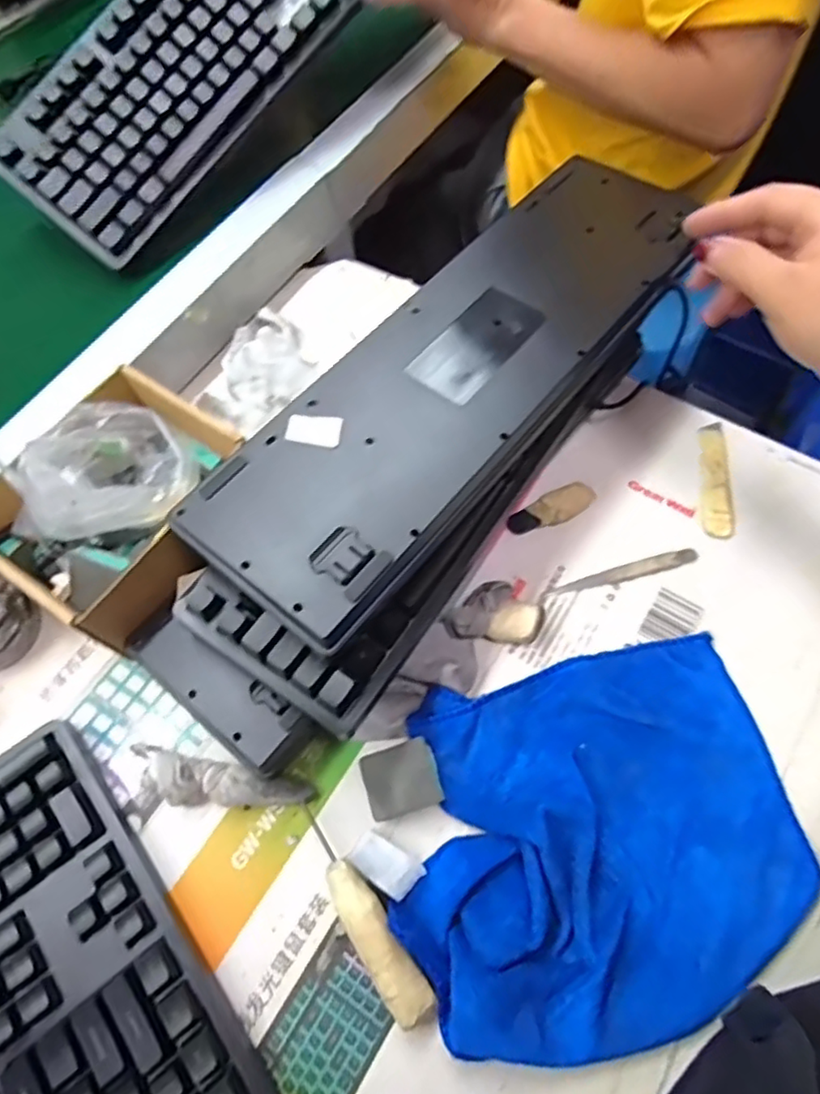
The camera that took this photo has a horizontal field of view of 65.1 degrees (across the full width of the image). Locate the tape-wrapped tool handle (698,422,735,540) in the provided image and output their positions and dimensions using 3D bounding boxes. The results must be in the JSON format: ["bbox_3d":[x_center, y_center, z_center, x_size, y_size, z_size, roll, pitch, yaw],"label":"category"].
[{"bbox_3d":[0.235,-0.053,0.496,0.023,0.008,0.099,5,66,4],"label":"tape-wrapped tool handle"}]

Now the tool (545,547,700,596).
[{"bbox_3d":[0.154,0.018,0.464,0.111,0.008,0.012,-13,65,-4],"label":"tool"}]

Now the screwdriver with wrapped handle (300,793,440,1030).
[{"bbox_3d":[-0.031,0.208,0.370,0.024,0.022,0.125,-34,69,-13],"label":"screwdriver with wrapped handle"}]

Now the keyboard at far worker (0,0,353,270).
[{"bbox_3d":[-0.158,-0.429,0.527,0.138,0.036,0.418,36,88,-8],"label":"keyboard at far worker"}]

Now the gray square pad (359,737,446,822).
[{"bbox_3d":[-0.006,0.144,0.398,0.045,0.011,0.040,-17,66,-6],"label":"gray square pad"}]

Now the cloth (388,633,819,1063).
[{"bbox_3d":[0.114,0.169,0.382,0.237,0.024,0.200,-12,65,-4],"label":"cloth"}]

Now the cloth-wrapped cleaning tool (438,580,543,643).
[{"bbox_3d":[0.057,0.044,0.442,0.066,0.030,0.040,4,65,4],"label":"cloth-wrapped cleaning tool"}]

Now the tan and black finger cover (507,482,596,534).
[{"bbox_3d":[0.107,-0.028,0.486,0.067,0.015,0.024,-27,67,-10],"label":"tan and black finger cover"}]

